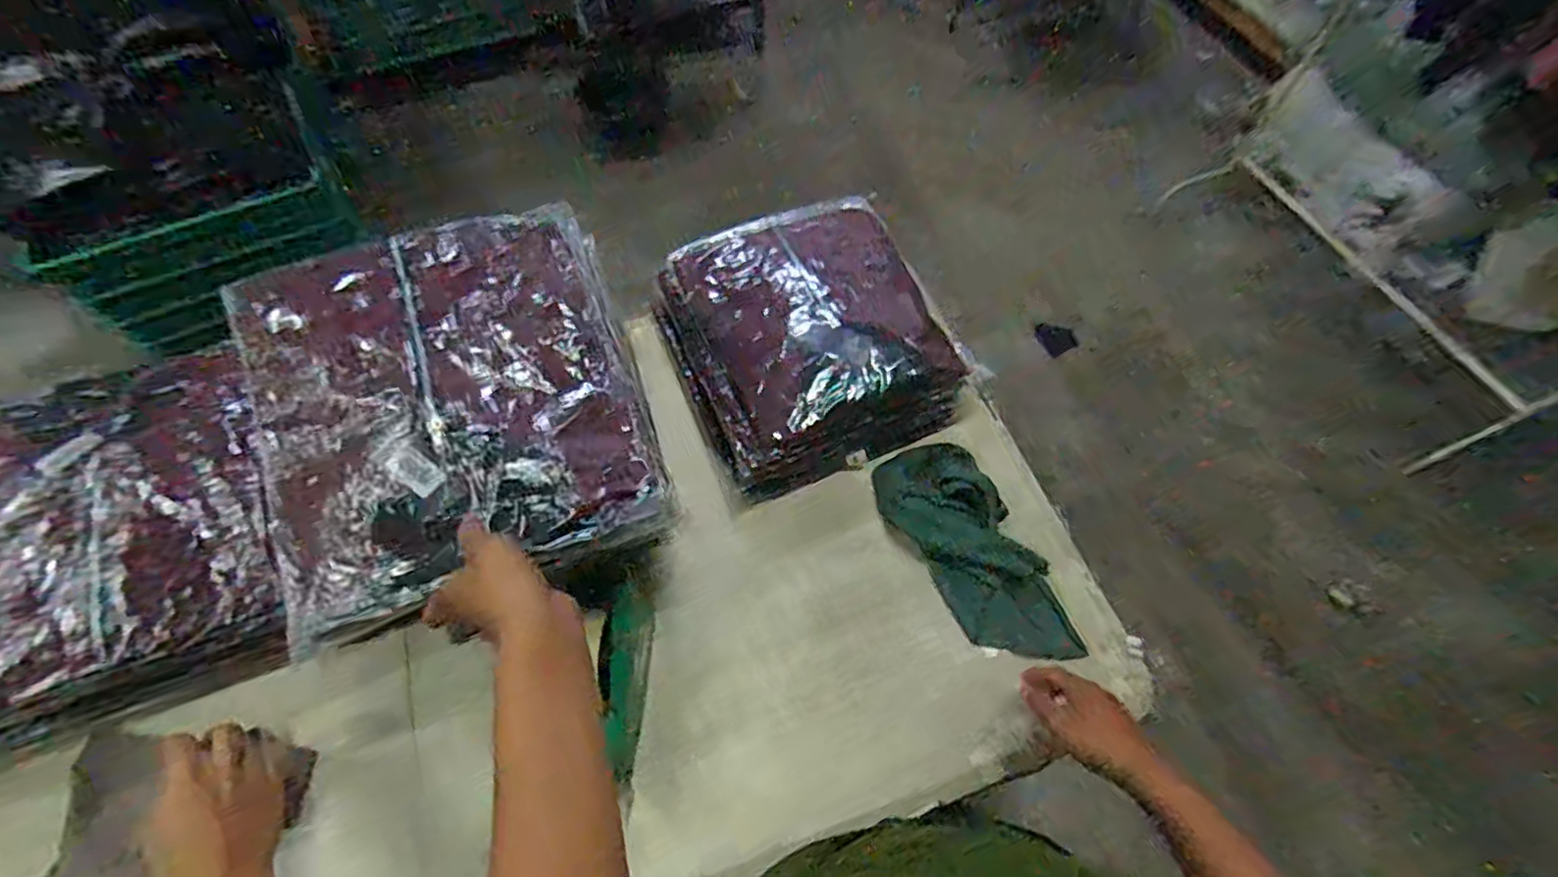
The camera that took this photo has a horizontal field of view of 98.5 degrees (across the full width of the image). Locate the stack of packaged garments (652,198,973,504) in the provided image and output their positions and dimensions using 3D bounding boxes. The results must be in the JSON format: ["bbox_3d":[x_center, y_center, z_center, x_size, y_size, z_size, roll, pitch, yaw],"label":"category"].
[{"bbox_3d":[0.035,-0.132,0.834,0.309,0.101,0.339,-22,64,-12],"label":"stack of packaged garments"}]

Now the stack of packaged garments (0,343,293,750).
[{"bbox_3d":[-0.678,0.092,0.671,0.316,0.078,0.367,-19,64,-11],"label":"stack of packaged garments"}]

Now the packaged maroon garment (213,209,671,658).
[{"bbox_3d":[-0.284,-0.039,0.584,0.309,0.063,0.339,-21,64,-12],"label":"packaged maroon garment"}]

